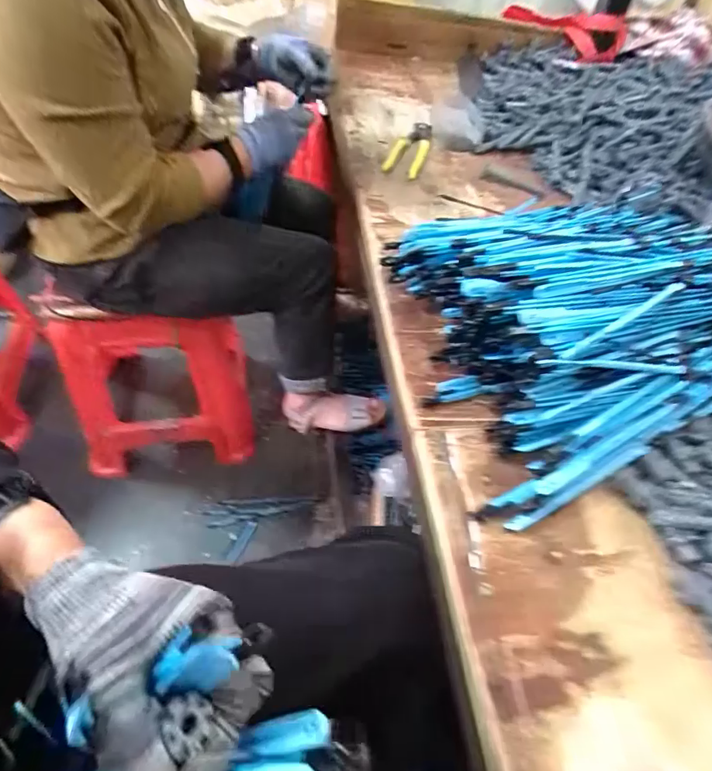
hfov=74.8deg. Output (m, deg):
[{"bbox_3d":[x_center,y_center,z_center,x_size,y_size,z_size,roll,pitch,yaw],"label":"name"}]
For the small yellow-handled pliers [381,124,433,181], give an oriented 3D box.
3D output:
[{"bbox_3d":[0.085,-0.361,0.711,0.054,0.025,0.158,18,52,4],"label":"small yellow-handled pliers"}]

